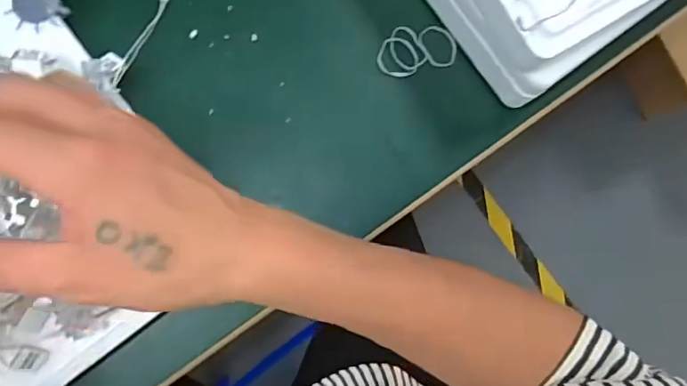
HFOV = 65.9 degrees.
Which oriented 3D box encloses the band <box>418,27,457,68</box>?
[{"bbox_3d":[0.070,-0.110,0.397,0.028,0.004,0.033,-16,85,-8],"label":"band"}]

